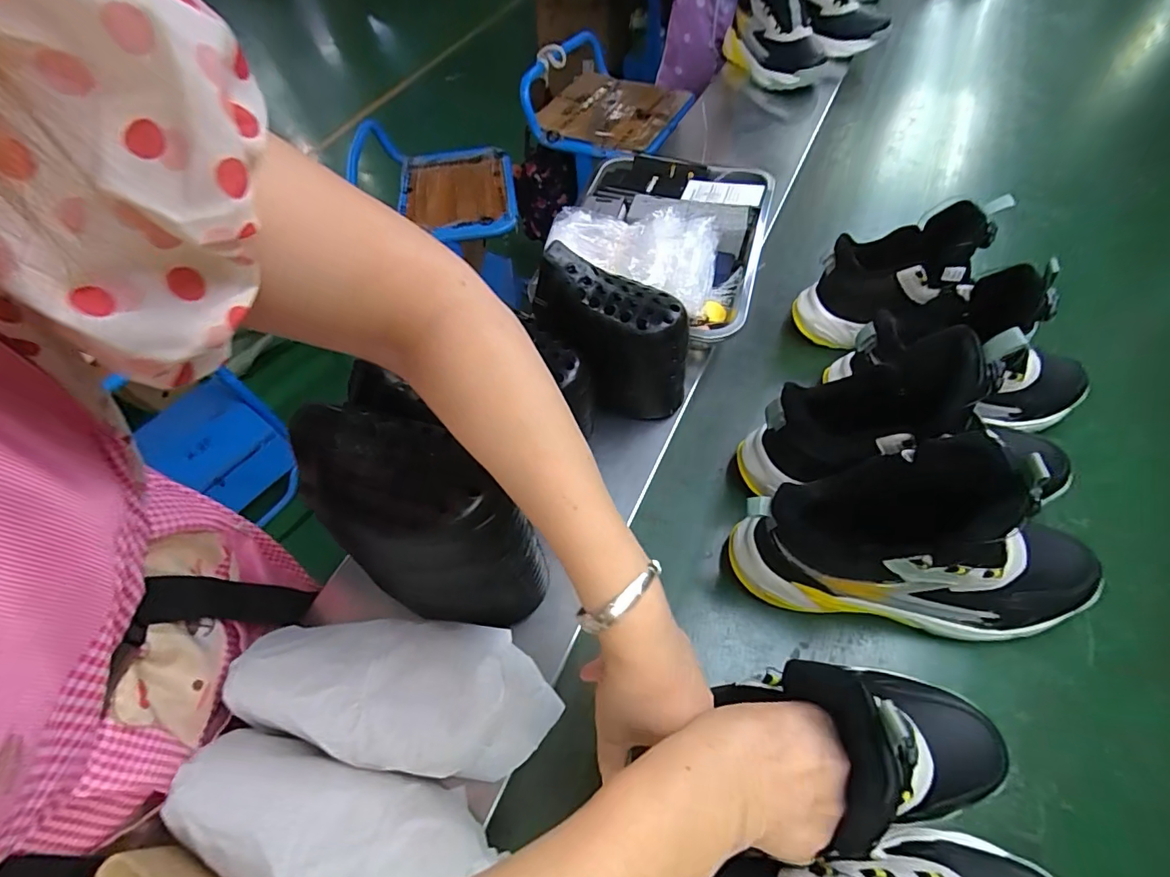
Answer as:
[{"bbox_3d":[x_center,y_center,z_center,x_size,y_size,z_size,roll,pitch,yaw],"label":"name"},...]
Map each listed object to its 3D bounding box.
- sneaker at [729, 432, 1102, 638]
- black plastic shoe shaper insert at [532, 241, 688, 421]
[{"bbox_3d":[0.272,0.081,0.387,0.271,0.177,0.090,9,59,6],"label":"sneaker"},{"bbox_3d":[0.025,-0.085,0.502,0.146,0.171,0.081,30,64,21],"label":"black plastic shoe shaper insert"}]

